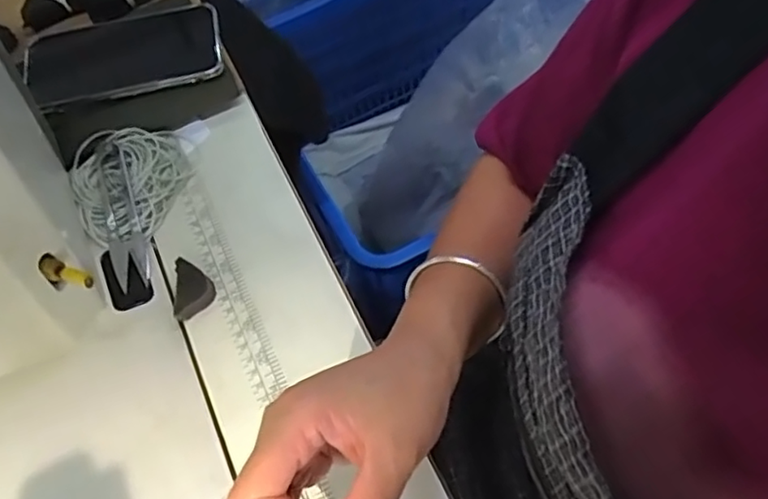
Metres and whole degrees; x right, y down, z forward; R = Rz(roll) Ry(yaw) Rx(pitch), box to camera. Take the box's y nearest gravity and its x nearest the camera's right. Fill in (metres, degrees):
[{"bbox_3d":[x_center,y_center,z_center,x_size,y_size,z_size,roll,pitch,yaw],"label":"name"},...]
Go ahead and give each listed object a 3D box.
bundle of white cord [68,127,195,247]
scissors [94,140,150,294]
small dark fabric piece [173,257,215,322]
[{"bbox_3d":[-0.193,-0.052,0.469,0.085,0.022,0.090,-22,63,-10],"label":"bundle of white cord"},{"bbox_3d":[-0.197,-0.030,0.455,0.025,0.010,0.118,-17,71,-11],"label":"scissors"},{"bbox_3d":[-0.131,0.026,0.425,0.025,0.018,0.044,-10,61,-4],"label":"small dark fabric piece"}]

